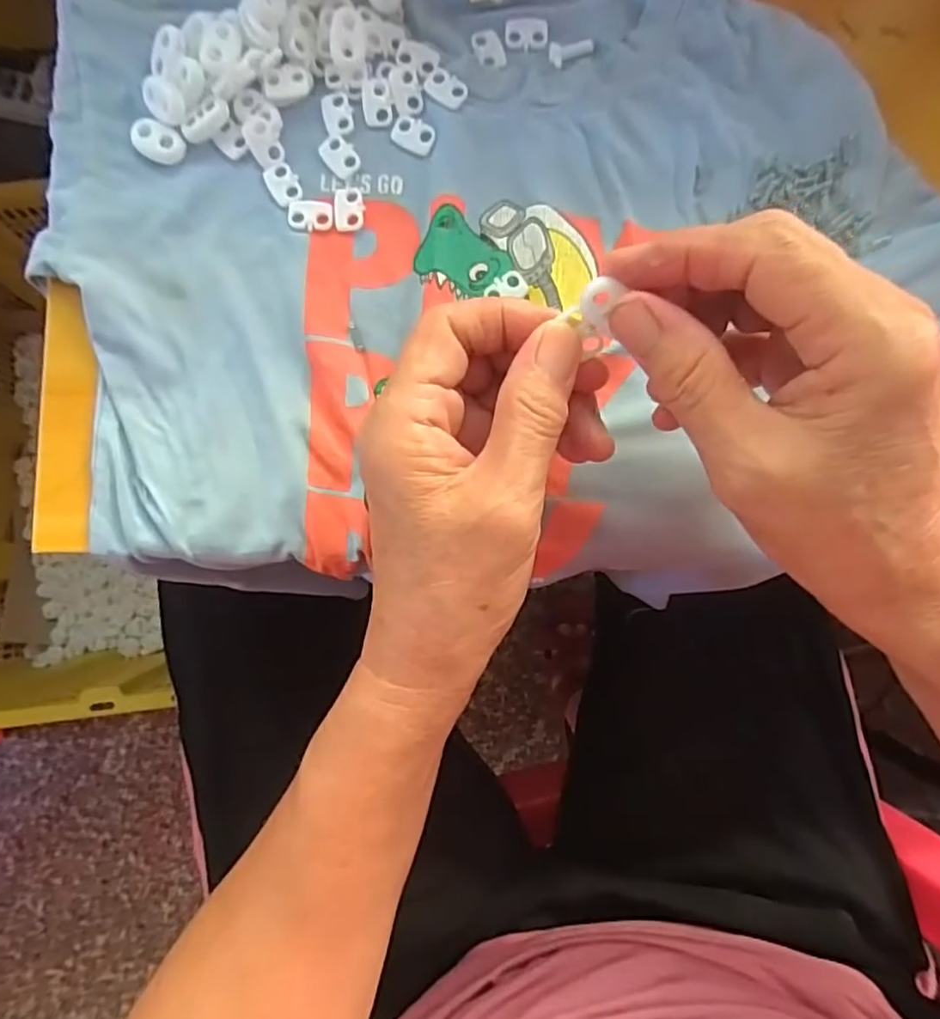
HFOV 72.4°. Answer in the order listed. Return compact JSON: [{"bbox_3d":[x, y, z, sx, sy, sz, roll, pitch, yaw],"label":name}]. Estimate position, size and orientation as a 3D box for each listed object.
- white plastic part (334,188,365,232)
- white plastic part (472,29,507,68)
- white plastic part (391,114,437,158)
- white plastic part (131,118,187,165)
[{"bbox_3d":[-0.051,-0.128,0.272,0.012,0.004,0.019,3,84,-1],"label":"white plastic part"},{"bbox_3d":[0.009,-0.201,0.281,0.012,0.004,0.019,-22,85,-4],"label":"white plastic part"},{"bbox_3d":[-0.024,-0.161,0.275,0.019,0.004,0.013,23,84,1],"label":"white plastic part"},{"bbox_3d":[-0.132,-0.155,0.270,0.021,0.004,0.015,28,84,1],"label":"white plastic part"}]

